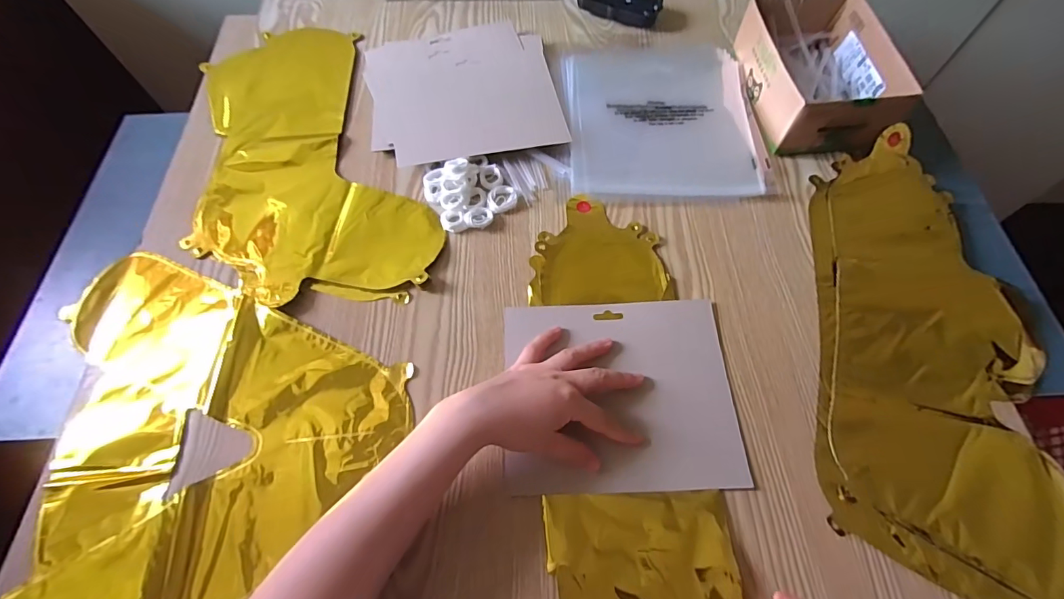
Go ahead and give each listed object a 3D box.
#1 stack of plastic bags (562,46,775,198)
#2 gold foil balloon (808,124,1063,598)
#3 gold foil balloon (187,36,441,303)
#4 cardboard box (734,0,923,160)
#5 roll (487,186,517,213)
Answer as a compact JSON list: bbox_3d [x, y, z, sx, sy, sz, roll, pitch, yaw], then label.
[{"bbox_3d":[0.147,-0.224,0.544,0.210,0.009,0.250,0,64,1],"label":"stack of plastic bags"},{"bbox_3d":[0.357,0.033,0.411,0.195,0.009,0.419,12,65,7],"label":"gold foil balloon"},{"bbox_3d":[-0.261,-0.161,0.514,0.216,0.008,0.416,-22,66,-9],"label":"gold foil balloon"},{"bbox_3d":[0.318,-0.253,0.521,0.129,0.066,0.194,-2,64,0],"label":"cardboard box"},{"bbox_3d":[-0.031,-0.107,0.489,0.031,0.005,0.033,0,64,1],"label":"roll"}]

